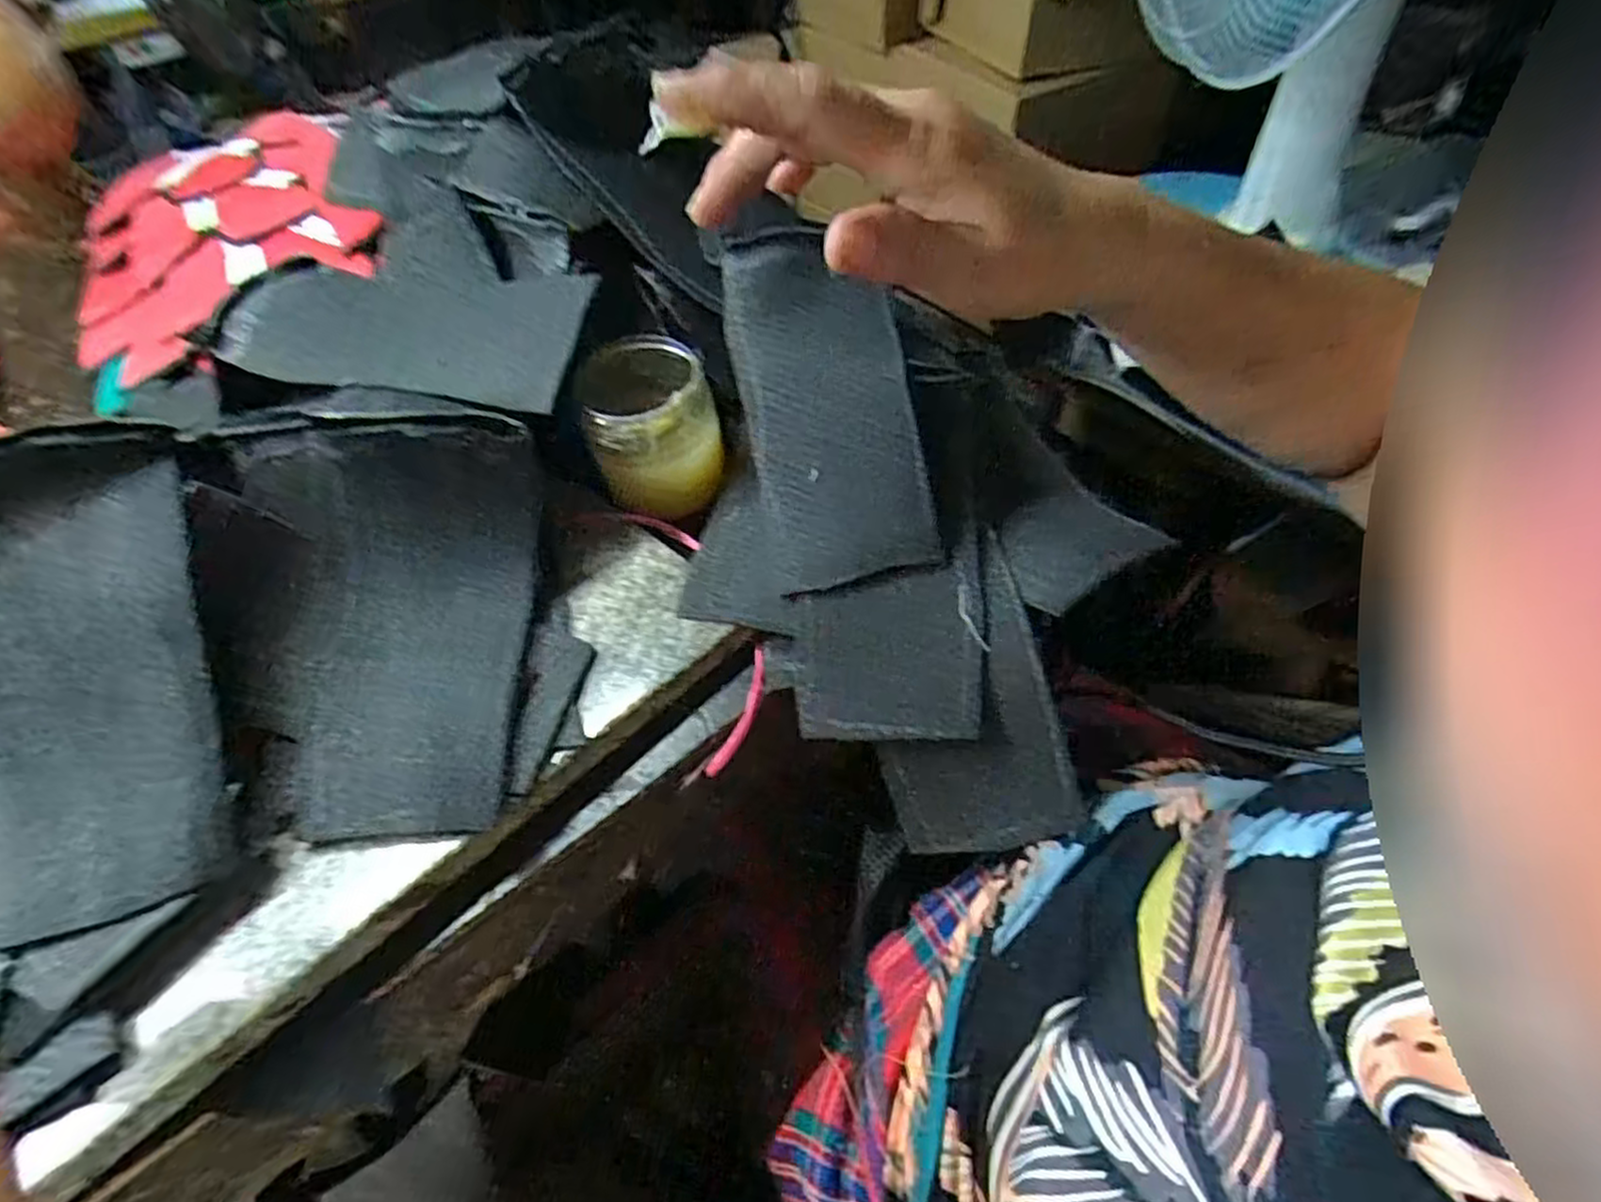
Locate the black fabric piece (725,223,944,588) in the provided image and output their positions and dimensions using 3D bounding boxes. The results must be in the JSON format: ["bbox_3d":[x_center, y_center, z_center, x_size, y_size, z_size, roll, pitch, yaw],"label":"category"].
[{"bbox_3d":[0.014,-0.107,0.394,0.086,0.008,0.191,-12,81,2],"label":"black fabric piece"}]

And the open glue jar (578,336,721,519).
[{"bbox_3d":[-0.085,-0.103,0.428,0.070,0.073,0.075,-2,50,2],"label":"open glue jar"}]

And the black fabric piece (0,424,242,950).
[{"bbox_3d":[-0.292,0.026,0.302,0.091,0.018,0.195,-19,81,-12],"label":"black fabric piece"}]

